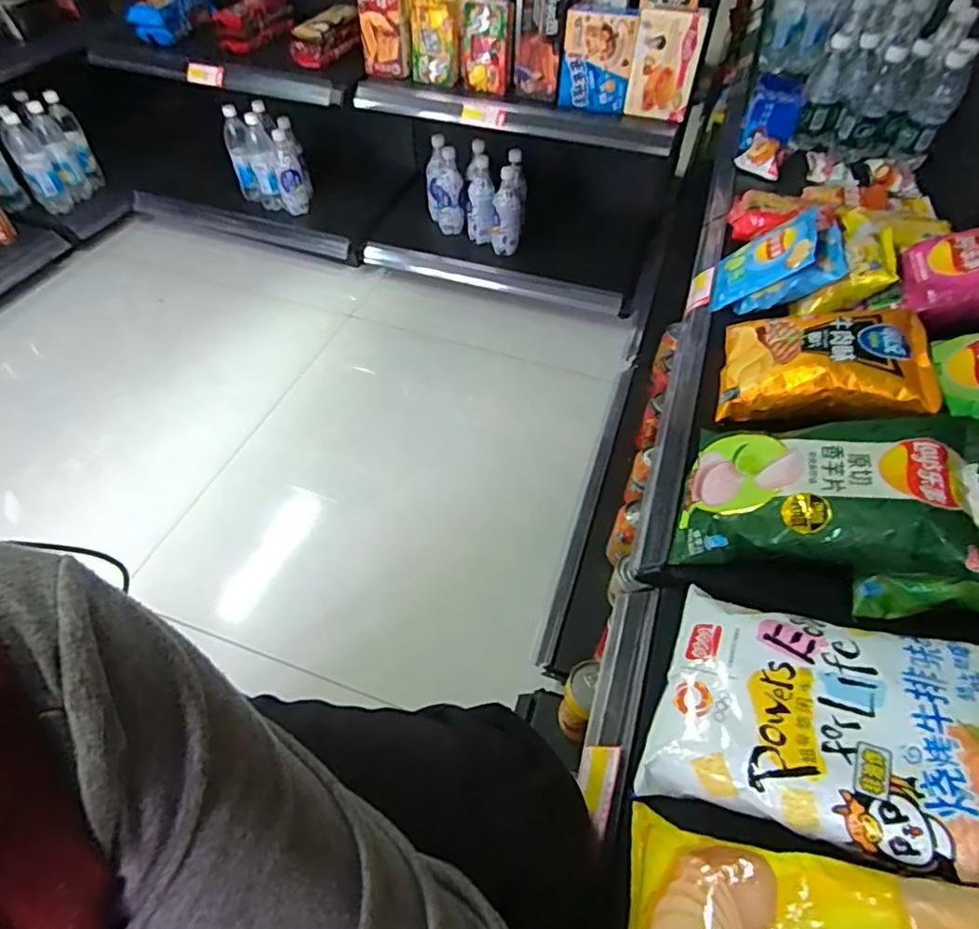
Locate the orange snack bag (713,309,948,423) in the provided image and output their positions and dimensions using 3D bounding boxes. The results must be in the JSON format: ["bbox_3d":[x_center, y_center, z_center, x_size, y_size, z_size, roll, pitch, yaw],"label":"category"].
[{"bbox_3d":[0.353,-0.114,0.620,0.196,0.050,0.161,-2,42,32],"label":"orange snack bag"}]

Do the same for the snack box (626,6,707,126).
[{"bbox_3d":[0.338,-0.771,1.117,0.124,0.177,0.035,13,44,11],"label":"snack box"}]

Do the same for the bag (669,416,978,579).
[{"bbox_3d":[0.287,0.022,0.507,0.234,0.067,0.159,-4,56,31],"label":"bag"}]

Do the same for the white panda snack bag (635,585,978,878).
[{"bbox_3d":[0.234,0.173,0.387,0.231,0.055,0.161,4,50,32],"label":"white panda snack bag"}]

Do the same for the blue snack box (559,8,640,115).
[{"bbox_3d":[0.214,-0.804,1.156,0.140,0.163,0.042,12,52,8],"label":"blue snack box"}]

